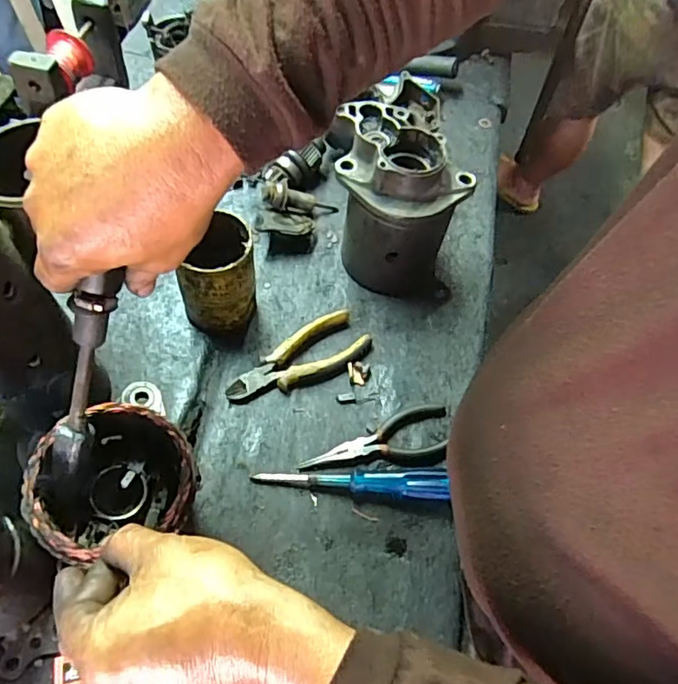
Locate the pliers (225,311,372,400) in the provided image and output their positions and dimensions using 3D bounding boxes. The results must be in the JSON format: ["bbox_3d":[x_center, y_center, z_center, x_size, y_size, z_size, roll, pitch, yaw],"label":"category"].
[{"bbox_3d":[-0.042,0.020,0.565,0.153,0.019,0.057,-28,65,-17],"label":"pliers"}]

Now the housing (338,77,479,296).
[{"bbox_3d":[0.064,-0.153,0.570,0.122,0.167,0.119,1,60,-2],"label":"housing"}]

